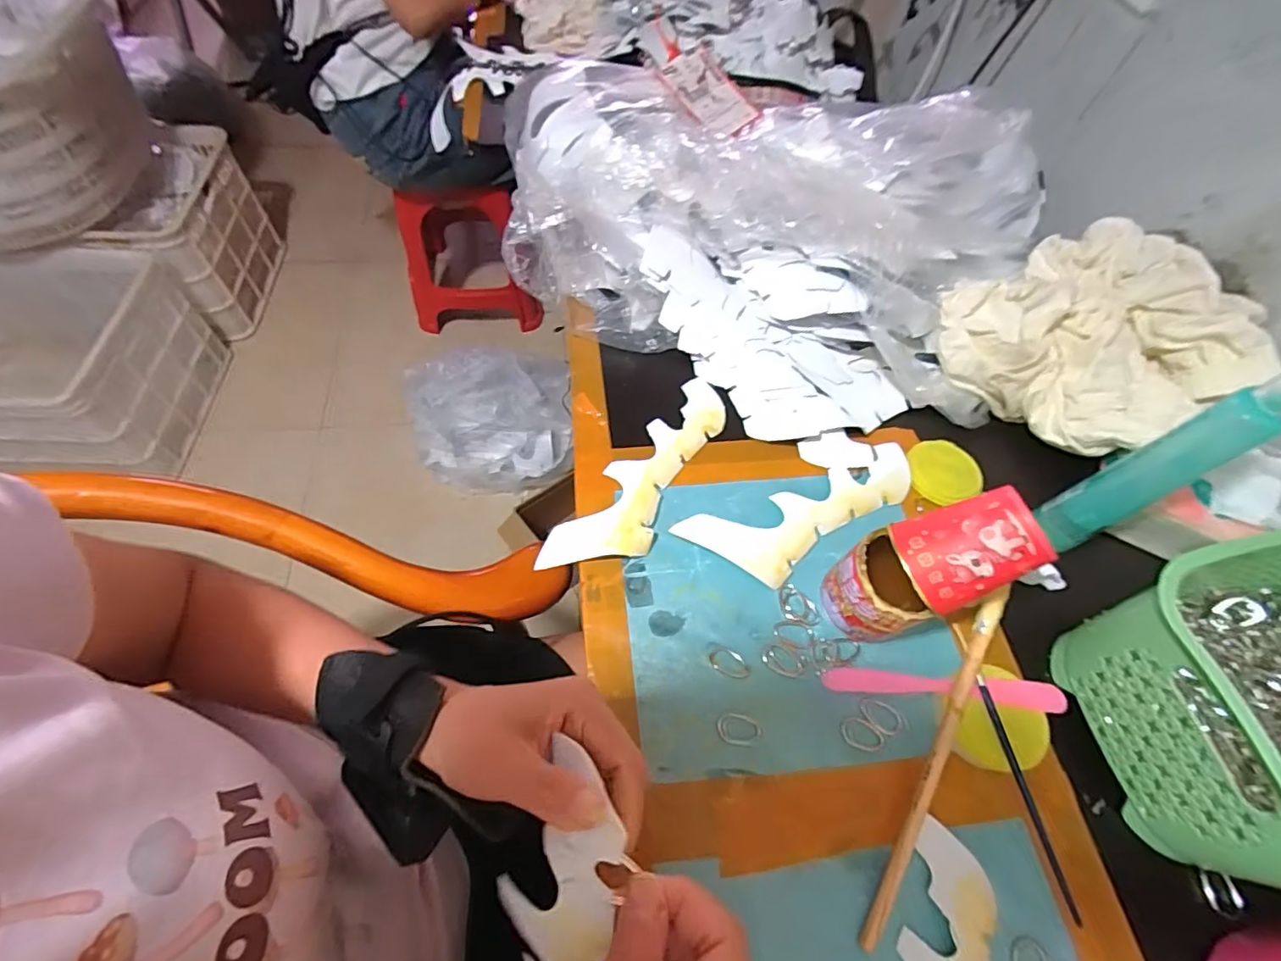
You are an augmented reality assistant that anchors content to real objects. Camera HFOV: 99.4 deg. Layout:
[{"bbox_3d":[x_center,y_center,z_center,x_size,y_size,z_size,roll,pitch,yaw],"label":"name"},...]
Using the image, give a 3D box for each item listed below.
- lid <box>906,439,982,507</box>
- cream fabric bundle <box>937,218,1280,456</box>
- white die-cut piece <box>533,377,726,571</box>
[{"bbox_3d":[0.271,-0.009,0.489,0.066,0.006,0.062,1,62,-3],"label":"lid"},{"bbox_3d":[0.414,-0.133,0.507,0.246,0.097,0.189,-29,67,-19],"label":"cream fabric bundle"},{"bbox_3d":[0.010,-0.006,0.469,0.070,0.017,0.231,29,62,26],"label":"white die-cut piece"}]

